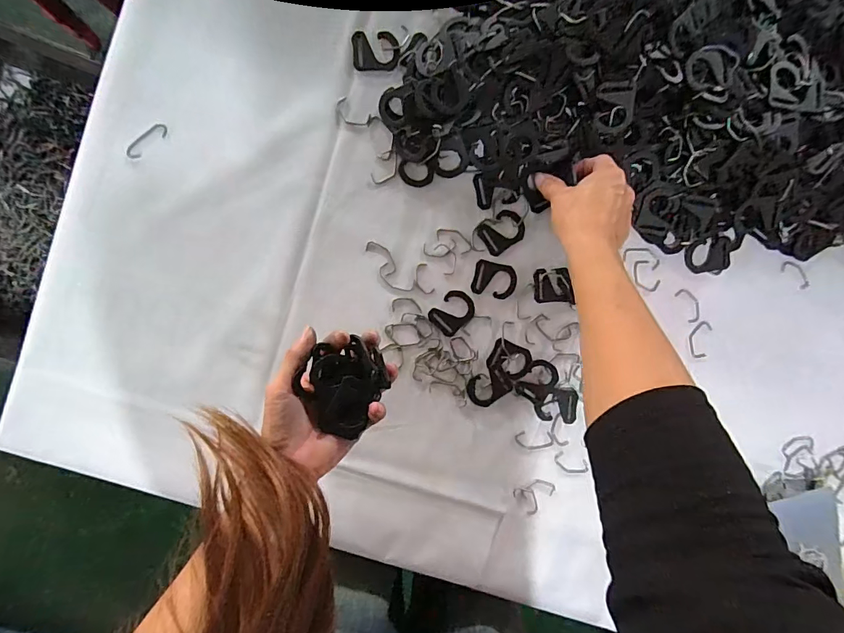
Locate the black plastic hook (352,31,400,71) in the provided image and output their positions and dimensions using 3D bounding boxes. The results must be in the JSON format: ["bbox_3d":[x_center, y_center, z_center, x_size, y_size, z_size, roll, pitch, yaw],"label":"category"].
[{"bbox_3d":[-0.043,-0.252,0.411,0.044,0.004,0.034,0,97,-4],"label":"black plastic hook"}]

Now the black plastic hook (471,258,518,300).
[{"bbox_3d":[0.074,-0.037,0.438,0.044,0.004,0.034,12,96,-5],"label":"black plastic hook"}]

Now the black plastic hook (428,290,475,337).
[{"bbox_3d":[0.031,-0.004,0.437,0.035,0.004,0.044,44,93,-8],"label":"black plastic hook"}]

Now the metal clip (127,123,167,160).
[{"bbox_3d":[-0.258,-0.164,0.405,0.044,0.004,0.015,-38,98,1],"label":"metal clip"}]

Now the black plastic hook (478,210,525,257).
[{"bbox_3d":[0.081,-0.085,0.433,0.043,0.004,0.034,-33,98,1],"label":"black plastic hook"}]

